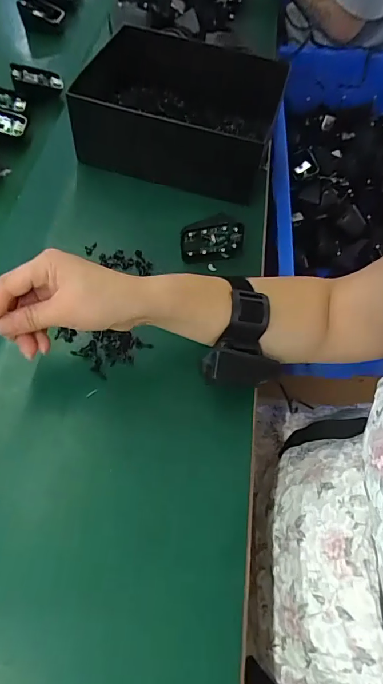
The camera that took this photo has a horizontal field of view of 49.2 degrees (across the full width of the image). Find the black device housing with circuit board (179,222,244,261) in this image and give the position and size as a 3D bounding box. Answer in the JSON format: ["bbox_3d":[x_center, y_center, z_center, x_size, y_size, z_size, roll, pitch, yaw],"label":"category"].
[{"bbox_3d":[0.024,-0.112,0.472,0.071,0.047,0.013,-5,60,-6],"label":"black device housing with circuit board"}]

